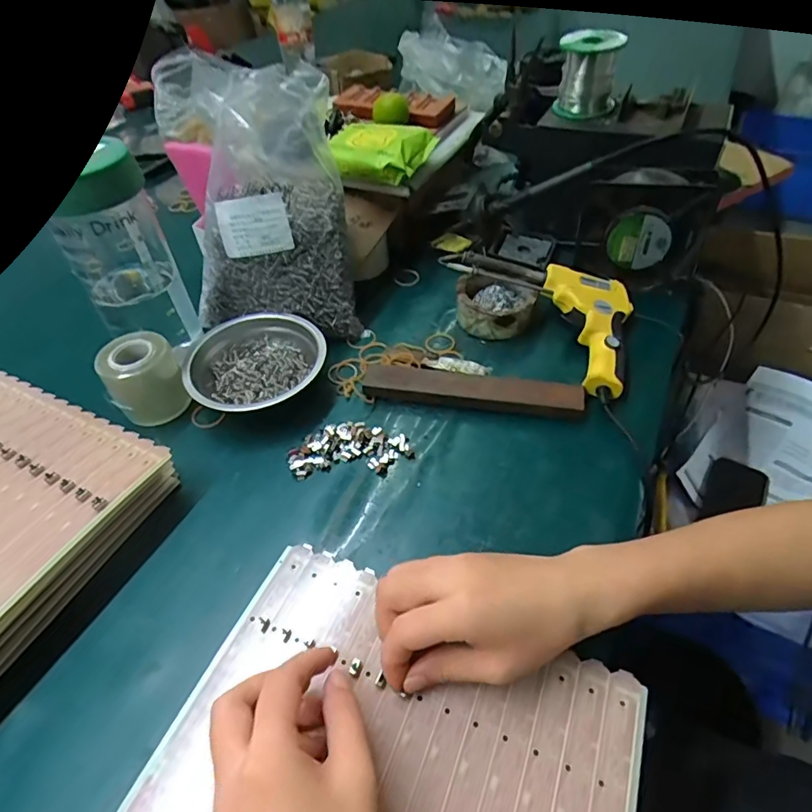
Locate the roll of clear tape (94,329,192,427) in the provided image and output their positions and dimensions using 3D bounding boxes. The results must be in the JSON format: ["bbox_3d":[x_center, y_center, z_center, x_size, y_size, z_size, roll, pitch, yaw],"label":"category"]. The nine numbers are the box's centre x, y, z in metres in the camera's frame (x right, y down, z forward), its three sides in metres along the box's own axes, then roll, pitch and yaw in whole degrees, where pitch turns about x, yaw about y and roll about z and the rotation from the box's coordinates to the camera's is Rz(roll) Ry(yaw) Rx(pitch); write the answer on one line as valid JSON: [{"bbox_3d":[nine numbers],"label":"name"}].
[{"bbox_3d":[-0.235,-0.024,0.455,0.059,0.064,0.059,-2,47,3],"label":"roll of clear tape"}]

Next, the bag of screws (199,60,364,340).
[{"bbox_3d":[-0.143,-0.182,0.498,0.166,0.210,0.137,-8,47,-3],"label":"bag of screws"}]

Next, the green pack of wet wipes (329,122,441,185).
[{"bbox_3d":[-0.034,-0.295,0.579,0.118,0.028,0.101,14,50,17],"label":"green pack of wet wipes"}]

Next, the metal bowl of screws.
[{"bbox_3d":[-0.144,-0.042,0.487,0.127,0.037,0.110,-24,50,-17],"label":"metal bowl of screws"}]

